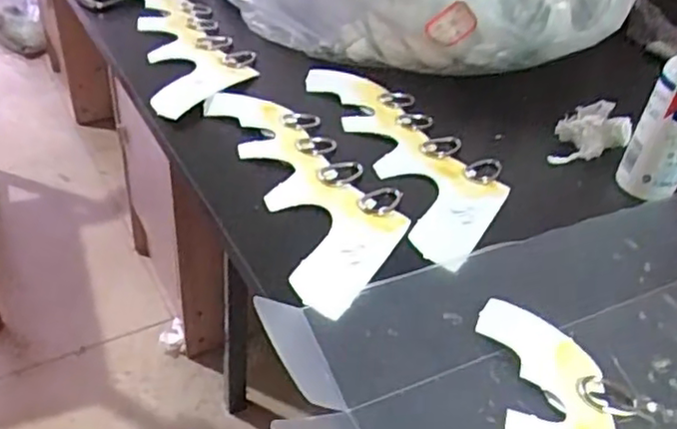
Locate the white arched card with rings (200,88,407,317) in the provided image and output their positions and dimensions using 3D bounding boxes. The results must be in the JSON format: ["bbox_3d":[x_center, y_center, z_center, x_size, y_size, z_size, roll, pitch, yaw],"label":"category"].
[{"bbox_3d":[-0.020,-0.025,0.438,0.084,0.004,0.212,-14,45,-22],"label":"white arched card with rings"}]

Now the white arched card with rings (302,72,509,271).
[{"bbox_3d":[0.051,-0.044,0.469,0.083,0.011,0.211,-14,45,-22],"label":"white arched card with rings"}]

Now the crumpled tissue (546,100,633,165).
[{"bbox_3d":[0.178,-0.059,0.486,0.063,0.027,0.036,-17,46,-25],"label":"crumpled tissue"}]

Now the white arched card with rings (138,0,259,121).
[{"bbox_3d":[-0.128,-0.152,0.572,0.082,0.009,0.226,-10,43,-18],"label":"white arched card with rings"}]

